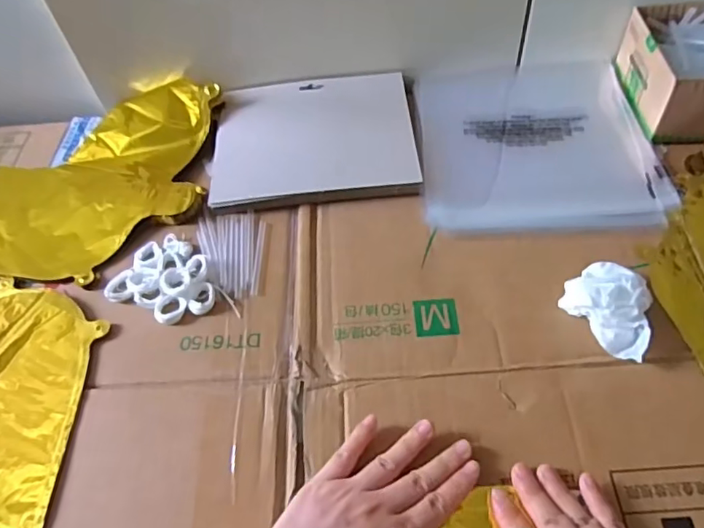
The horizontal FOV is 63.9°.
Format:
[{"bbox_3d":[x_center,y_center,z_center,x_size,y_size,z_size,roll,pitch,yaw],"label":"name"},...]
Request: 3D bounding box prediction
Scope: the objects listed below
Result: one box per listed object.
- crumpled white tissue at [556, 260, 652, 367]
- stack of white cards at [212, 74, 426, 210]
[{"bbox_3d":[0.197,0.033,0.418,0.051,0.029,0.070,-28,58,-15],"label":"crumpled white tissue"},{"bbox_3d":[-0.035,-0.126,0.553,0.195,0.013,0.158,-4,55,2],"label":"stack of white cards"}]

